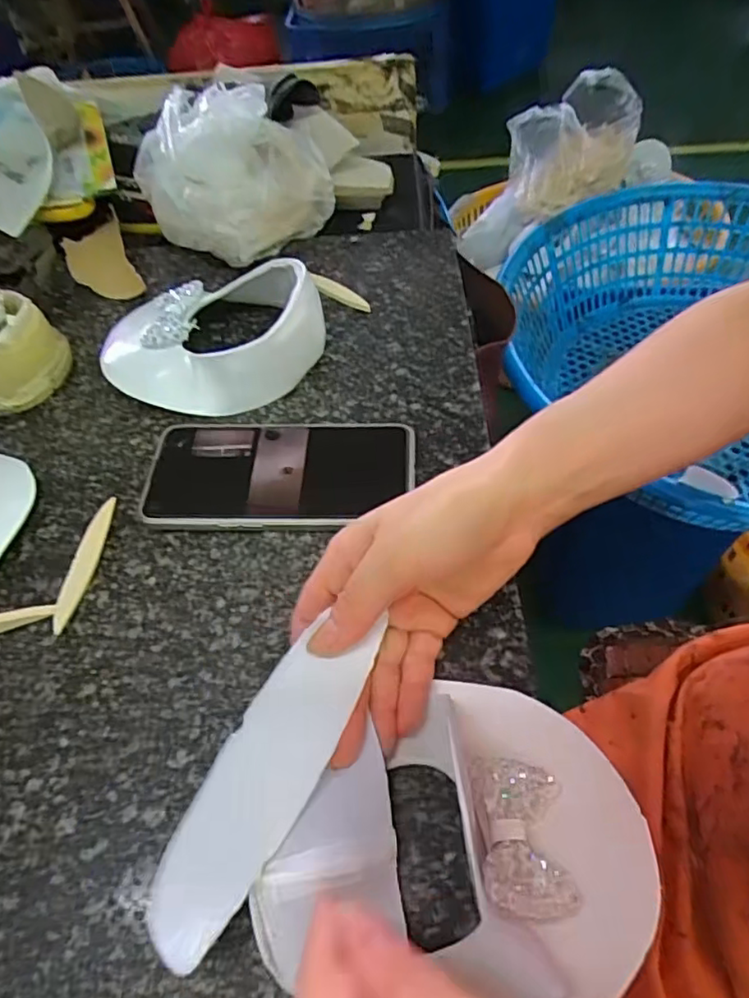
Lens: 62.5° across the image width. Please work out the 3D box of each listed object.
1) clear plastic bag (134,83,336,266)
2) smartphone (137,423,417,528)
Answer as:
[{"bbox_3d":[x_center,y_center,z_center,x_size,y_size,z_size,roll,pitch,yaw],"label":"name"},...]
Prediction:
[{"bbox_3d":[-0.122,-0.287,0.526,0.145,0.094,0.153,-31,59,-19],"label":"clear plastic bag"},{"bbox_3d":[-0.056,-0.016,0.378,0.157,0.013,0.078,-2,54,1],"label":"smartphone"}]

